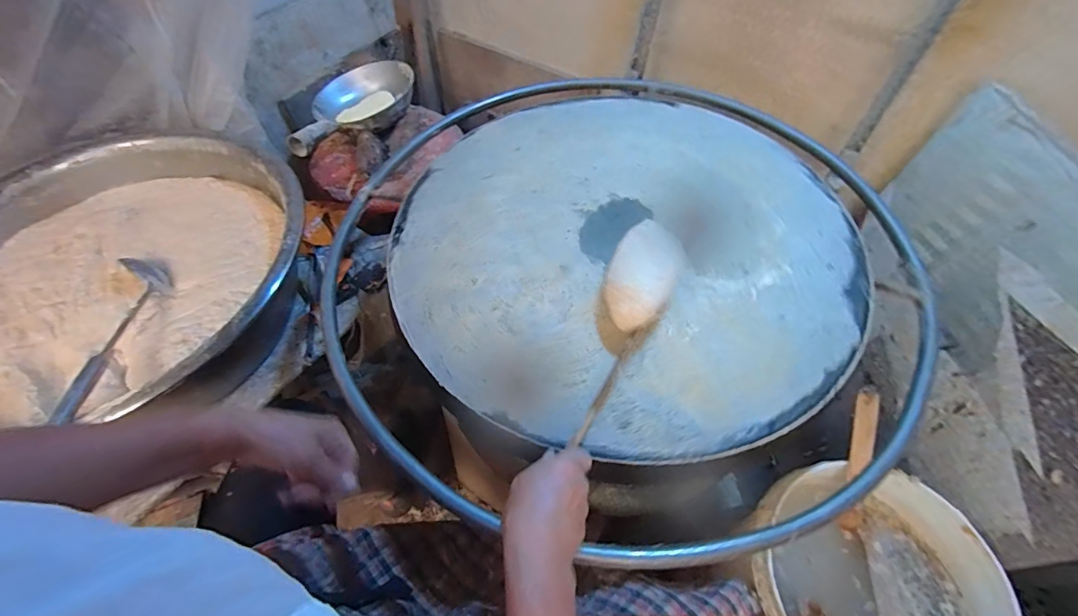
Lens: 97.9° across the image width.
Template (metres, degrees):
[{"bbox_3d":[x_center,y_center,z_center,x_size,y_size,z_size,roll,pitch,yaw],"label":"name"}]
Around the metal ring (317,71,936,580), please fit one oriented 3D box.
[{"bbox_3d":[0.113,-0.096,0.691,0.816,0.040,0.844,0,54,0],"label":"metal ring"}]

